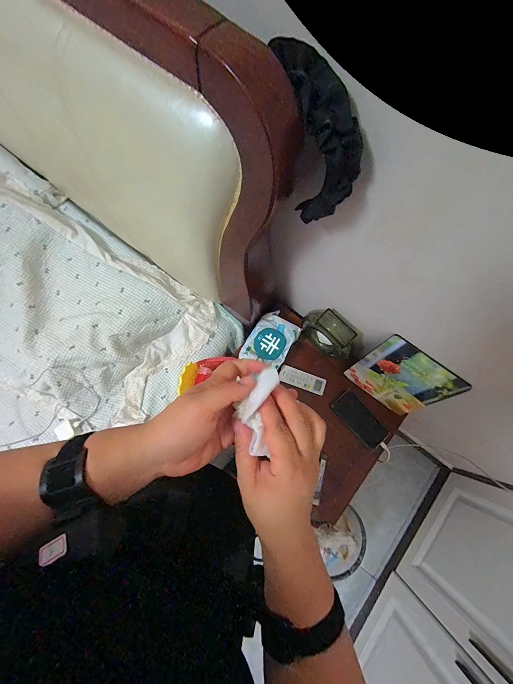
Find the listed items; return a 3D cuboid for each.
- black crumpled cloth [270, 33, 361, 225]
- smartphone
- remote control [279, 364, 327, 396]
[{"bbox_3d":[0.075,-0.230,0.317,0.045,0.182,0.081,-39,48,-10],"label":"black crumpled cloth"},{"bbox_3d":[0.301,0.227,0.789,0.076,0.011,0.170,-39,80,-10],"label":"smartphone"},{"bbox_3d":[0.136,0.110,0.794,0.135,0.023,0.053,19,76,4],"label":"remote control"}]

